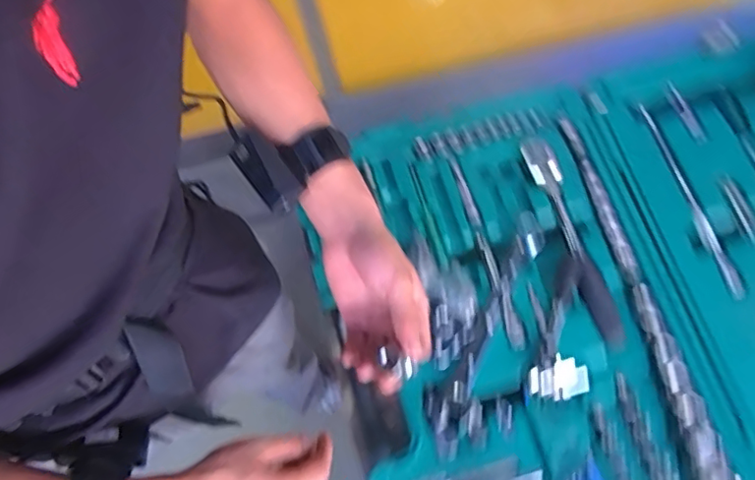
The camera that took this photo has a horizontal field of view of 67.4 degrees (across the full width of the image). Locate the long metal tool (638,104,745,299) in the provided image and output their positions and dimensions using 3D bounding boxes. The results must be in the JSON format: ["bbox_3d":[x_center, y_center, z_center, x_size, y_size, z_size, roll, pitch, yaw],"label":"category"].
[{"bbox_3d":[0.367,-0.051,0.668,0.019,0.011,0.252,-14,72,-4],"label":"long metal tool"}]

